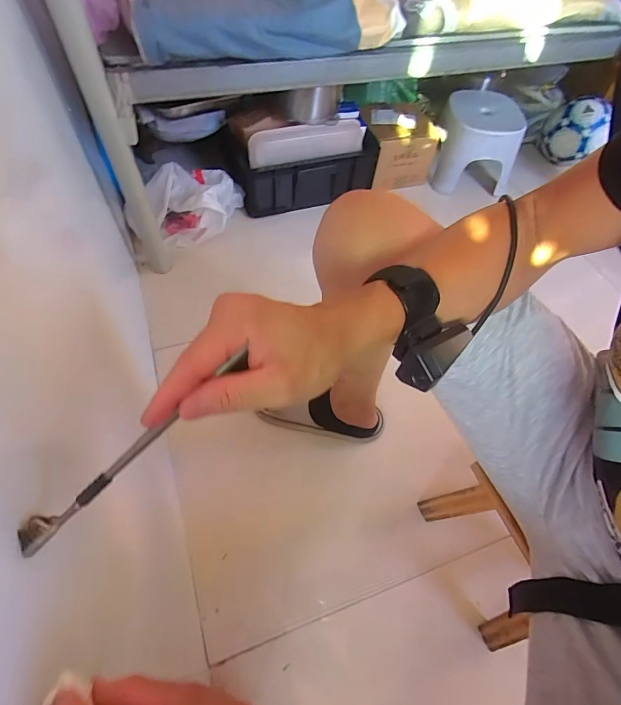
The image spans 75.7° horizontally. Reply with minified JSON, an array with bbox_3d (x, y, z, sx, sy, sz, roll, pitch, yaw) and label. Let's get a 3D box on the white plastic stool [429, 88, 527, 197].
[{"bbox_3d":[0.517,-0.646,1.253,0.253,0.204,0.203,15,57,6],"label":"white plastic stool"}]

